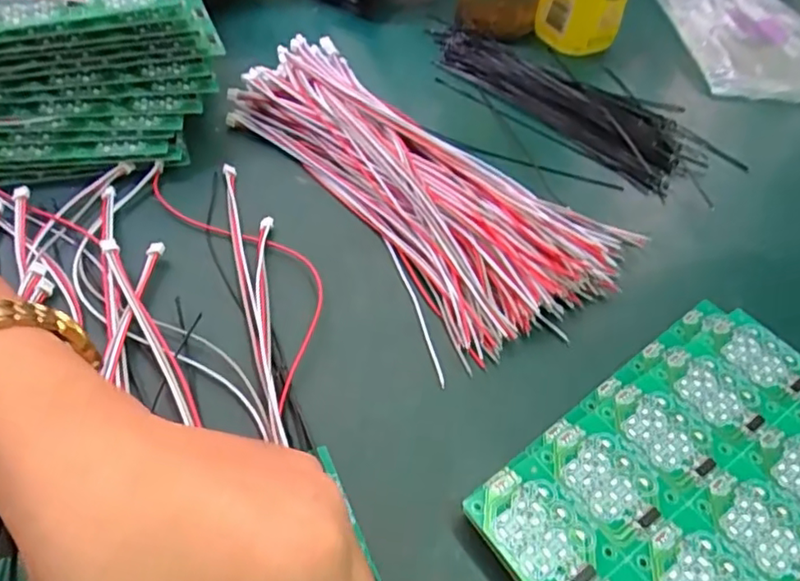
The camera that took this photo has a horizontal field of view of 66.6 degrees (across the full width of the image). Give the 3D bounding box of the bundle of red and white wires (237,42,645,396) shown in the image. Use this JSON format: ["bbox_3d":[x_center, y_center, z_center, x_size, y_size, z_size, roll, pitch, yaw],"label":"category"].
[{"bbox_3d":[0.005,-0.073,0.363,0.141,0.036,0.253,-31,58,-30],"label":"bundle of red and white wires"}]

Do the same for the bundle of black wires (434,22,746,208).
[{"bbox_3d":[0.129,-0.150,0.471,0.247,0.015,0.114,35,54,23],"label":"bundle of black wires"}]

